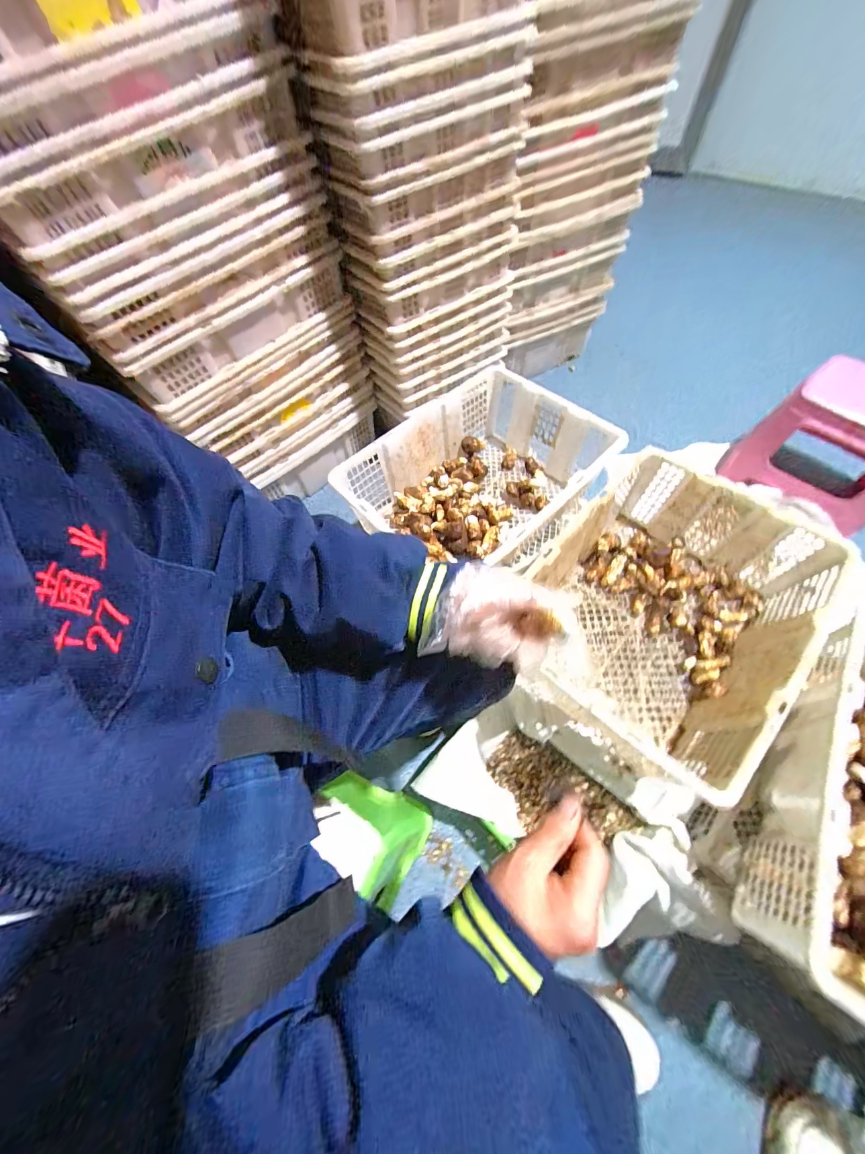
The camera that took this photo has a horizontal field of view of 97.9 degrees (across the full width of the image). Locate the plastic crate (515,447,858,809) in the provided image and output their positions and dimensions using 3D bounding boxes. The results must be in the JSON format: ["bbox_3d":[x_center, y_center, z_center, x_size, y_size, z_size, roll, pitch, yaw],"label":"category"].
[{"bbox_3d":[0.352,0.059,0.623,0.346,0.214,0.462,35,69,19],"label":"plastic crate"}]

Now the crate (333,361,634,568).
[{"bbox_3d":[0.088,-0.187,0.752,0.447,0.159,0.348,-37,67,-15],"label":"crate"}]

